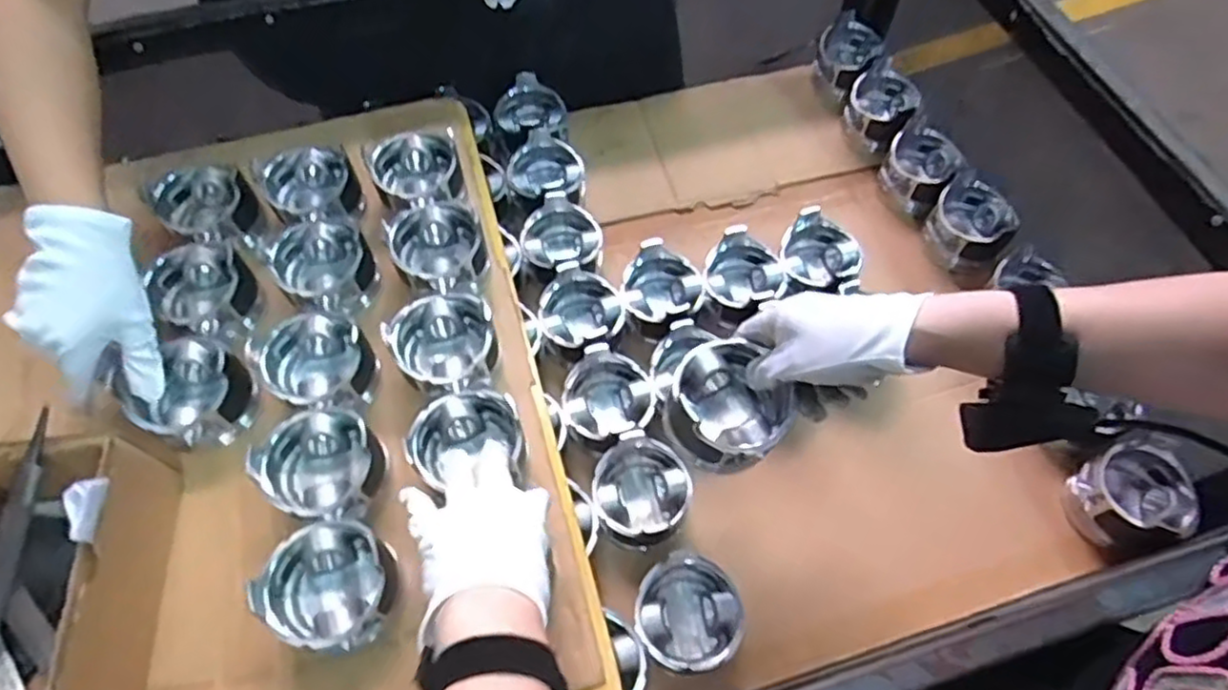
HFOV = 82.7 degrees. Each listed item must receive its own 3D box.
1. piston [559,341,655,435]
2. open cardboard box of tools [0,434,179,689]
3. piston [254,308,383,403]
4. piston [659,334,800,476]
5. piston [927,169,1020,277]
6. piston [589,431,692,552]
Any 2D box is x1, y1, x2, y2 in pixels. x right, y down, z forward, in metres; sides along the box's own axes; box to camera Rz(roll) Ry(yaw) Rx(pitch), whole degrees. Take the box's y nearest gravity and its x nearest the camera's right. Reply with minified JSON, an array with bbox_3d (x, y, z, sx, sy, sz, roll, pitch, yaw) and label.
[{"bbox_3d":[-0.005,0.050,0.661,0.084,0.057,0.080,0,61,0],"label":"piston"},{"bbox_3d":[-0.419,0.175,0.491,0.151,0.109,0.197,-6,61,-3],"label":"open cardboard box of tools"},{"bbox_3d":[-0.253,0.019,0.608,0.080,0.073,0.083,0,61,0],"label":"piston"},{"bbox_3d":[0.081,0.042,0.498,0.084,0.057,0.084,0,61,0],"label":"piston"},{"bbox_3d":[0.404,-0.138,0.788,0.088,0.052,0.093,35,67,18],"label":"piston"},{"bbox_3d":[0.024,0.134,0.625,0.085,0.062,0.092,0,61,0],"label":"piston"}]

